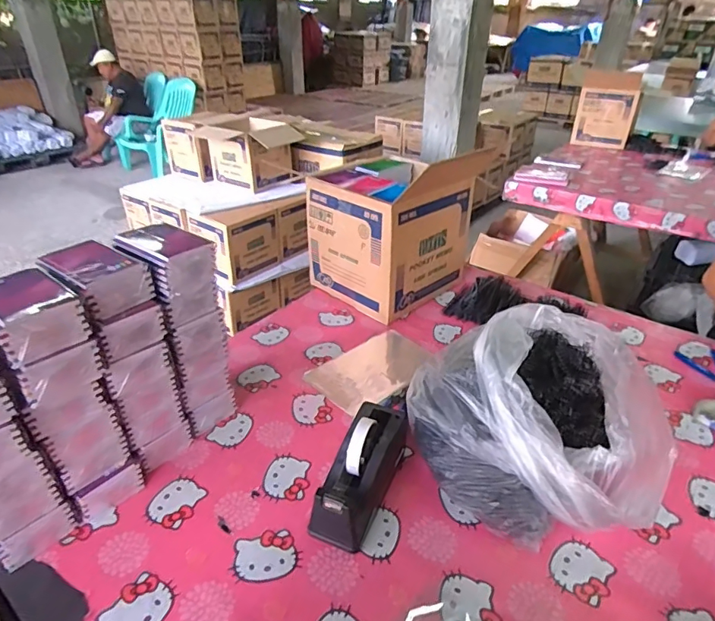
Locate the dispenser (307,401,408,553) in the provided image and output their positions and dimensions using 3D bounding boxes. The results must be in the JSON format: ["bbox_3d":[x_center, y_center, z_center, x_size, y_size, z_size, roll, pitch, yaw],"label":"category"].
[{"bbox_3d":[0.008,0.231,0.719,0.075,0.124,0.225,13,35,19],"label":"dispenser"}]

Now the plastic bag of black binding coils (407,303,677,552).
[{"bbox_3d":[0.280,0.165,0.748,0.347,0.210,0.327,-13,35,-19],"label":"plastic bag of black binding coils"}]

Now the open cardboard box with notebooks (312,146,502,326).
[{"bbox_3d":[0.089,-0.207,1.226,0.321,0.361,0.324,-25,40,-34],"label":"open cardboard box with notebooks"}]

